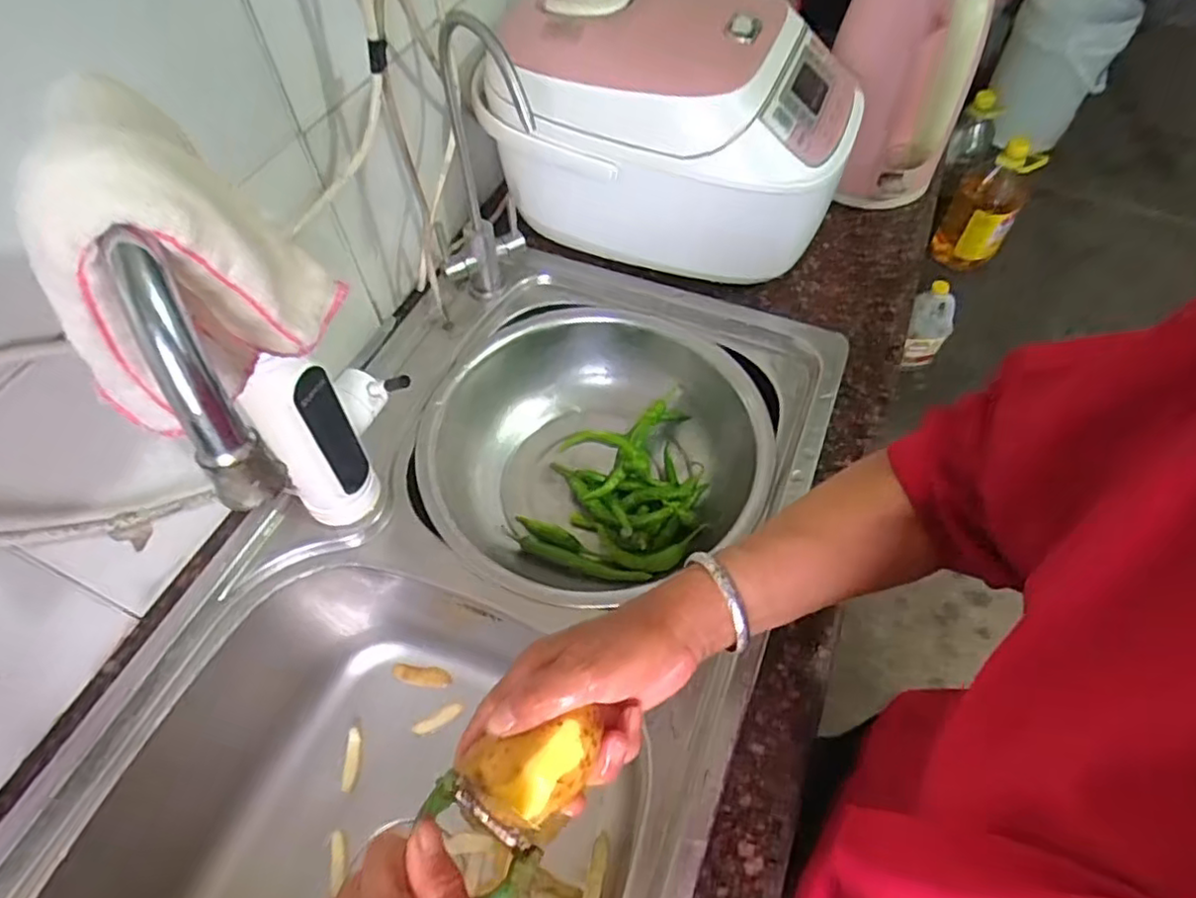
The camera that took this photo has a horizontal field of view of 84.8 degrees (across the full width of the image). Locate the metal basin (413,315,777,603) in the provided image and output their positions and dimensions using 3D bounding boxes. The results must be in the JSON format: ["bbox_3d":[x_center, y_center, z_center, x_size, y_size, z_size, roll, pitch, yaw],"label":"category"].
[{"bbox_3d":[-0.005,0.008,0.647,0.312,0.103,0.295,-1,56,1],"label":"metal basin"}]

